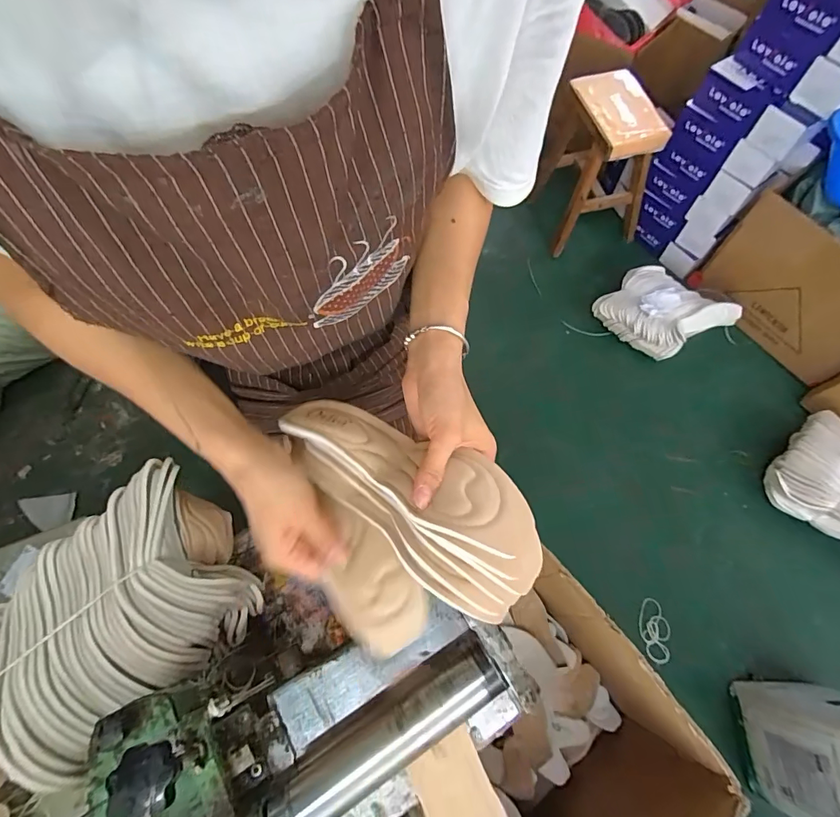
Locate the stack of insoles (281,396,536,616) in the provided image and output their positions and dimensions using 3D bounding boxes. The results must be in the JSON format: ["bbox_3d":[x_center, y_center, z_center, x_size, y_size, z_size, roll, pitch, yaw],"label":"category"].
[{"bbox_3d":[-0.010,0.064,0.336,0.216,0.045,0.102,32,72,21],"label":"stack of insoles"}]

